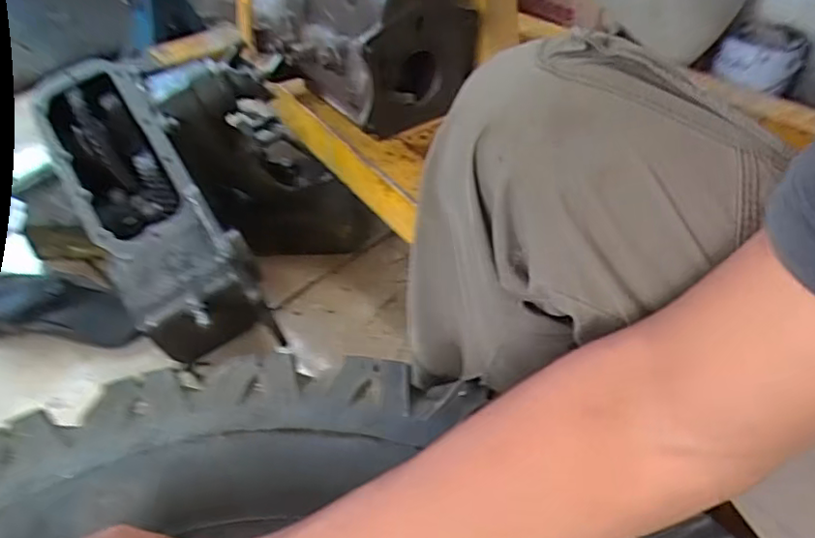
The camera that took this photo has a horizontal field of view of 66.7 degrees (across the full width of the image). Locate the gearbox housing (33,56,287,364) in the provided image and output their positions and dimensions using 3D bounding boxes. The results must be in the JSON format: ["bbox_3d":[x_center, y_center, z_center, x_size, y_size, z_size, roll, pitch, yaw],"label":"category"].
[{"bbox_3d":[-0.290,-0.076,0.706,0.148,0.134,0.391,-28,81,-30],"label":"gearbox housing"}]

